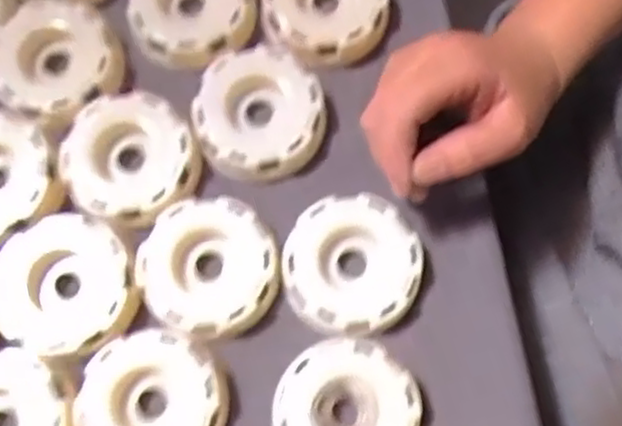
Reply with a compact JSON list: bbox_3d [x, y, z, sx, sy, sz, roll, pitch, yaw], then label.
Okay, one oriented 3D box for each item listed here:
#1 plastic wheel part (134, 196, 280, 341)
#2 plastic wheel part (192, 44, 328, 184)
[{"bbox_3d":[-0.049,0.026,0.358,0.065,0.016,0.065,-16,76,-4],"label":"plastic wheel part"},{"bbox_3d":[-0.025,-0.051,0.382,0.063,0.022,0.067,0,75,1],"label":"plastic wheel part"}]

